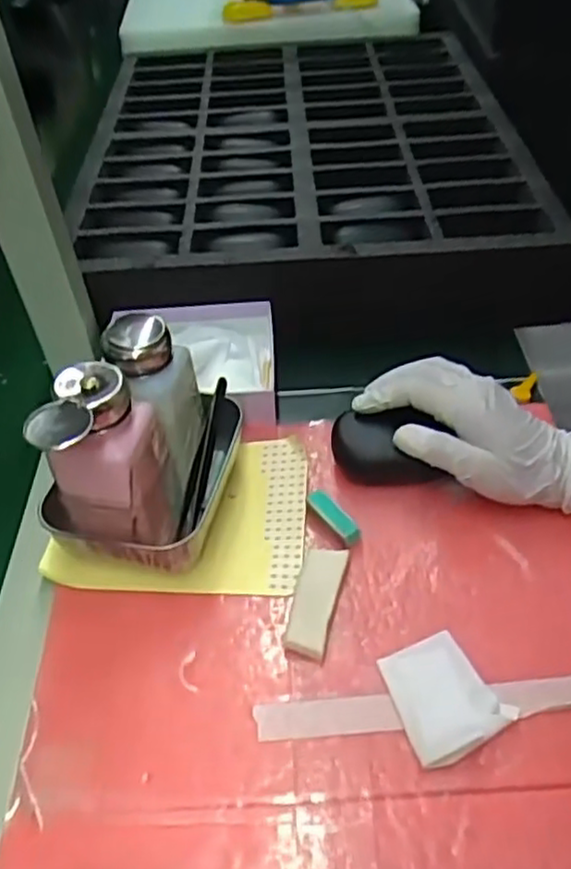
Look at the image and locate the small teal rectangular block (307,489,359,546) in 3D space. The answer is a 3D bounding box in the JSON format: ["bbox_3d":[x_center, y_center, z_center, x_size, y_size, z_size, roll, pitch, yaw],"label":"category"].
[{"bbox_3d":[0.030,0.054,0.450,0.013,0.019,0.041,-28,49,-21],"label":"small teal rectangular block"}]

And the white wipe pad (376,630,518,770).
[{"bbox_3d":[0.084,0.137,0.374,0.054,0.007,0.064,-19,46,-13],"label":"white wipe pad"}]

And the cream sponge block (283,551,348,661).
[{"bbox_3d":[0.018,0.098,0.418,0.024,0.008,0.071,9,47,14],"label":"cream sponge block"}]

